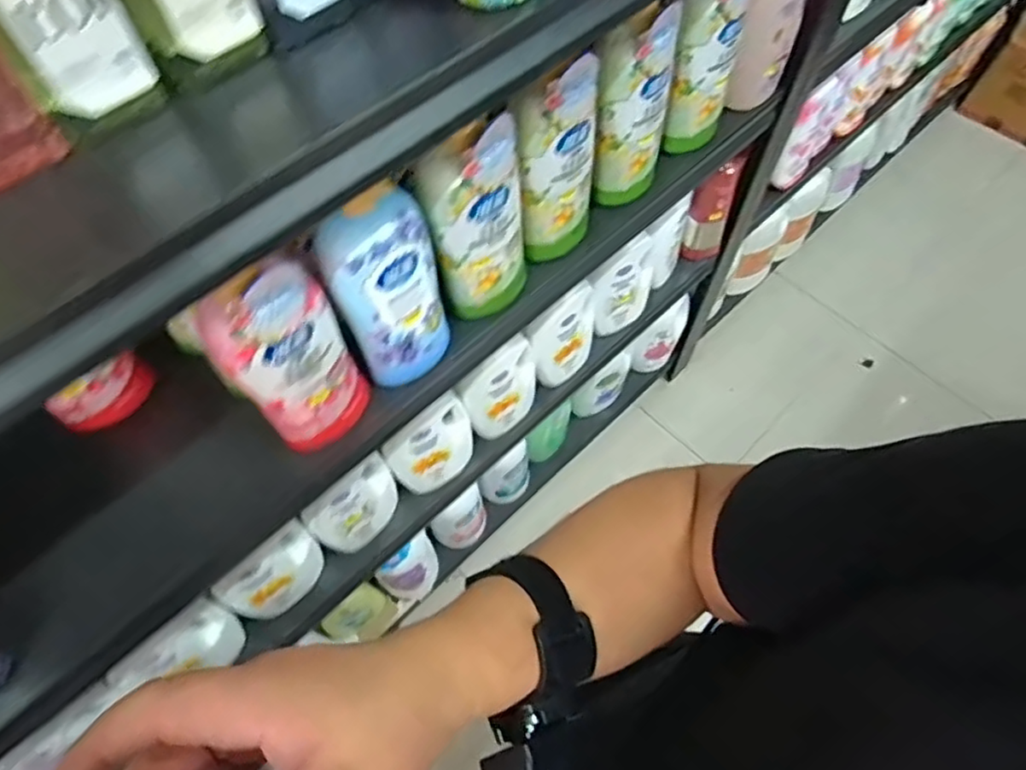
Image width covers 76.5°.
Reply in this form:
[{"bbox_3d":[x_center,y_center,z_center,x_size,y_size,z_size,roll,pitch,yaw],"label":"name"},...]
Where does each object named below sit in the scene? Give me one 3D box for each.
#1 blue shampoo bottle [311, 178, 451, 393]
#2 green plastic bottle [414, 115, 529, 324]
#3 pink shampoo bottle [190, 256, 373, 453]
[{"bbox_3d":[-0.114,-0.087,0.632,0.105,0.215,0.059,-35,68,-15],"label":"blue shampoo bottle"},{"bbox_3d":[-0.030,-0.158,0.661,0.108,0.233,0.055,-21,65,-9],"label":"green plastic bottle"},{"bbox_3d":[-0.194,-0.015,0.587,0.099,0.252,0.049,-28,67,-12],"label":"pink shampoo bottle"}]

